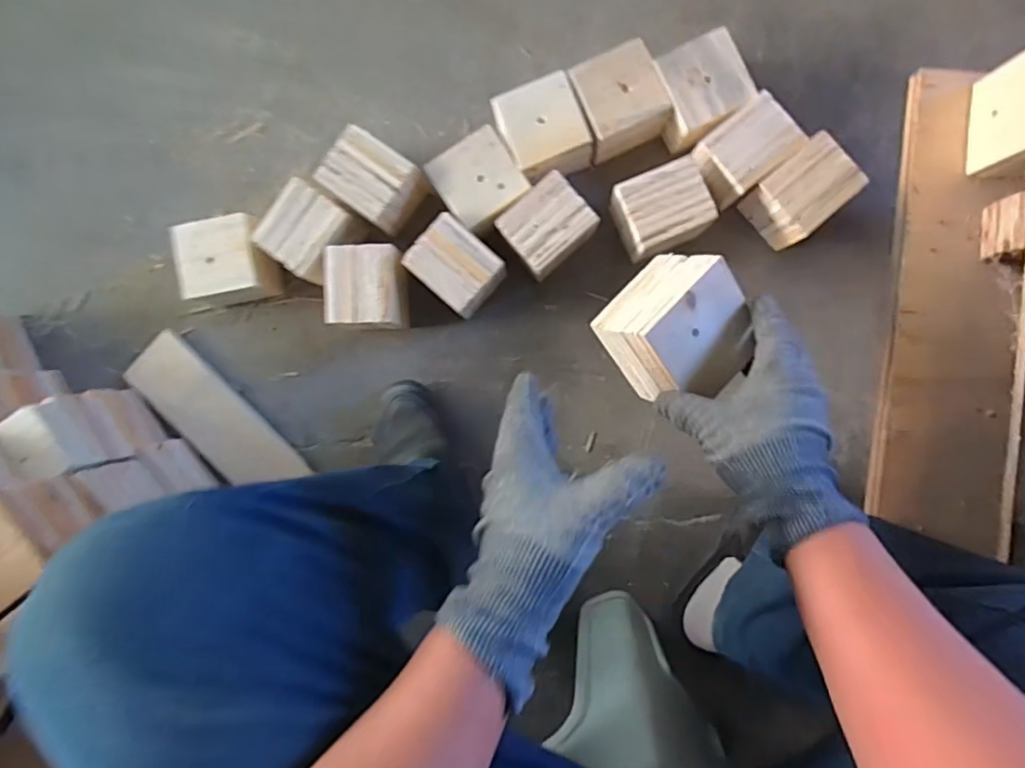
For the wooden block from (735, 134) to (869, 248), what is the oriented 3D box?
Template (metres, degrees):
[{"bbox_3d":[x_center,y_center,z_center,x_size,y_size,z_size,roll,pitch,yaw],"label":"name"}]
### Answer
[{"bbox_3d":[0.343,-0.225,0.723,0.097,0.087,0.083,-43,86,3],"label":"wooden block"}]

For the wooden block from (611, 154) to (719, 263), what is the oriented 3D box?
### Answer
[{"bbox_3d":[0.177,-0.205,0.732,0.103,0.084,0.088,-22,89,4],"label":"wooden block"}]

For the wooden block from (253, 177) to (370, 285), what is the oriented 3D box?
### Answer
[{"bbox_3d":[-0.246,-0.183,0.761,0.087,0.102,0.096,31,92,5],"label":"wooden block"}]

